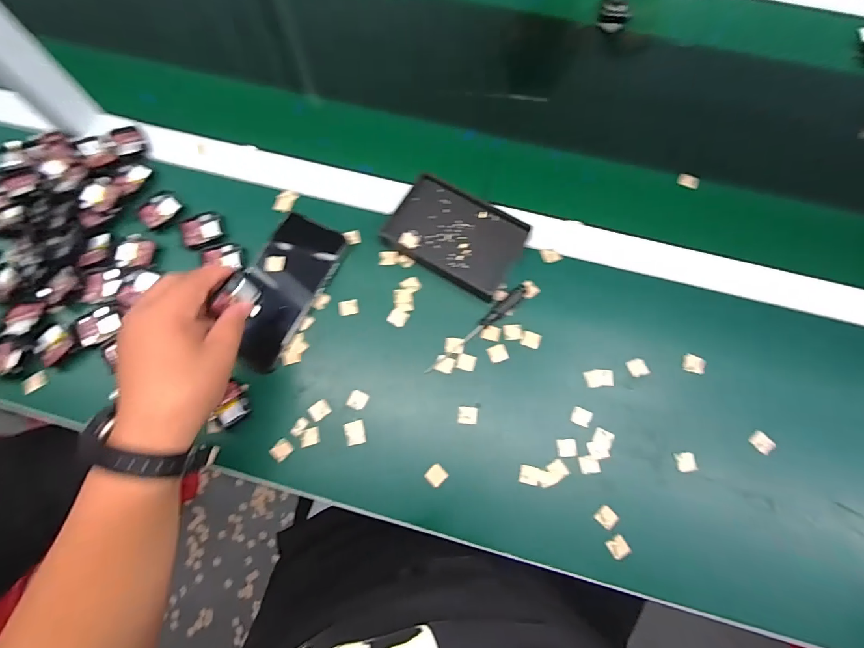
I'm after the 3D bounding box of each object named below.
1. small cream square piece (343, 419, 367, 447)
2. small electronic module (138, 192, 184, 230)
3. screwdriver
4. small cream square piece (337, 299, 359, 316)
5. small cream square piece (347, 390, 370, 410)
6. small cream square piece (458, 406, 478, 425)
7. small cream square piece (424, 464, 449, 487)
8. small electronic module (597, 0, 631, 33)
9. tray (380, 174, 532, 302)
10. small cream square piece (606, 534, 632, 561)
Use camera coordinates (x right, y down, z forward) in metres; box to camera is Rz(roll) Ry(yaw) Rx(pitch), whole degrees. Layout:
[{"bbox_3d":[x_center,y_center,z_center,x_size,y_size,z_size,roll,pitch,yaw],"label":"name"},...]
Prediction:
[{"bbox_3d":[-0.074,0.104,0.397,0.019,0.004,0.022,-12,73,-5],"label":"small cream square piece"},{"bbox_3d":[-0.300,-0.126,0.462,0.043,0.007,0.030,-43,78,-13],"label":"small electronic module"},{"bbox_3d":[0.047,0.005,0.418,0.130,0.012,0.015,-43,78,-13],"label":"screwdriver"},{"bbox_3d":[-0.087,-0.017,0.433,0.021,0.004,0.016,-10,73,-4],"label":"small cream square piece"},{"bbox_3d":[-0.072,0.074,0.404,0.018,0.004,0.017,25,74,6],"label":"small cream square piece"},{"bbox_3d":[0.035,0.088,0.401,0.018,0.004,0.016,5,72,1],"label":"small cream square piece"},{"bbox_3d":[0.004,0.140,0.386,0.018,0.008,0.017,-43,78,-13],"label":"small cream square piece"},{"bbox_3d":[0.239,-0.405,0.548,0.038,0.016,0.043,4,72,0],"label":"small electronic module"},{"bbox_3d":[0.027,-0.094,0.444,0.134,0.021,0.091,32,74,8],"label":"tray"},{"bbox_3d":[0.164,0.196,0.365,0.017,0.004,0.016,-30,75,-10],"label":"small cream square piece"}]

